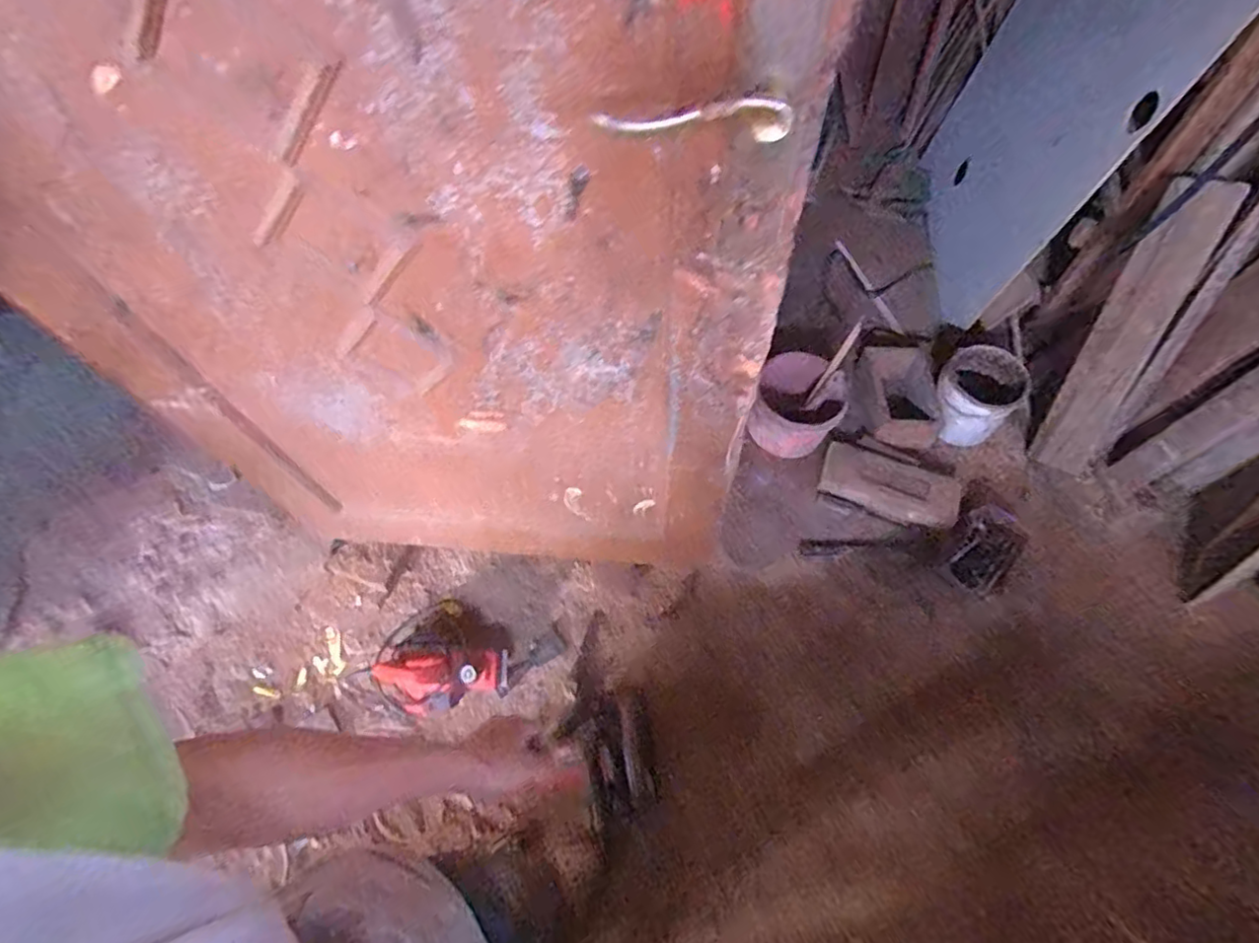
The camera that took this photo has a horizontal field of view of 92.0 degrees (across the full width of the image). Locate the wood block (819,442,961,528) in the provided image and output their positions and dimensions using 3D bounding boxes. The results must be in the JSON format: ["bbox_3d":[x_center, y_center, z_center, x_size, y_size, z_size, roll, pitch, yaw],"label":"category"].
[{"bbox_3d":[0.587,0.036,1.379,0.298,0.042,0.152,17,64,10],"label":"wood block"}]

